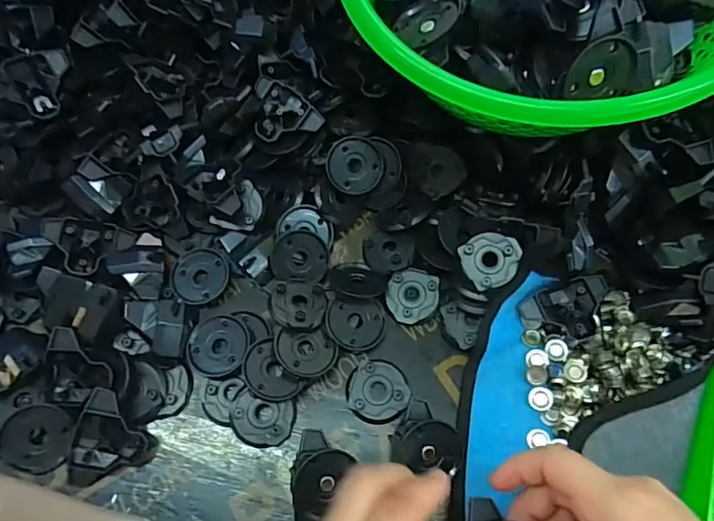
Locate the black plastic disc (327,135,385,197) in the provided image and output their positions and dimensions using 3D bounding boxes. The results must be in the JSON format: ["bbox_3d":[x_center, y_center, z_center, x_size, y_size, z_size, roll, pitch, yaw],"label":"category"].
[{"bbox_3d":[-0.001,-0.072,0.387,0.042,0.004,0.042,0,94,-2],"label":"black plastic disc"}]

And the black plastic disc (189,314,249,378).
[{"bbox_3d":[-0.095,0.059,0.351,0.041,0.008,0.041,0,66,-1],"label":"black plastic disc"}]

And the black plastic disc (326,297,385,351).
[{"bbox_3d":[-0.001,0.045,0.360,0.042,0.004,0.037,6,68,-13],"label":"black plastic disc"}]

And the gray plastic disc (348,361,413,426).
[{"bbox_3d":[0.015,0.089,0.347,0.042,0.006,0.042,1,66,-1],"label":"gray plastic disc"}]

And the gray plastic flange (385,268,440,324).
[{"bbox_3d":[0.040,0.026,0.371,0.037,0.008,0.039,0,66,-1],"label":"gray plastic flange"}]

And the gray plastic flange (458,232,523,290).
[{"bbox_3d":[0.093,0.000,0.354,0.038,0.010,0.038,-30,75,0],"label":"gray plastic flange"}]

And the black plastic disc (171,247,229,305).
[{"bbox_3d":[-0.116,0.011,0.377,0.044,0.006,0.040,0,66,-1],"label":"black plastic disc"}]

